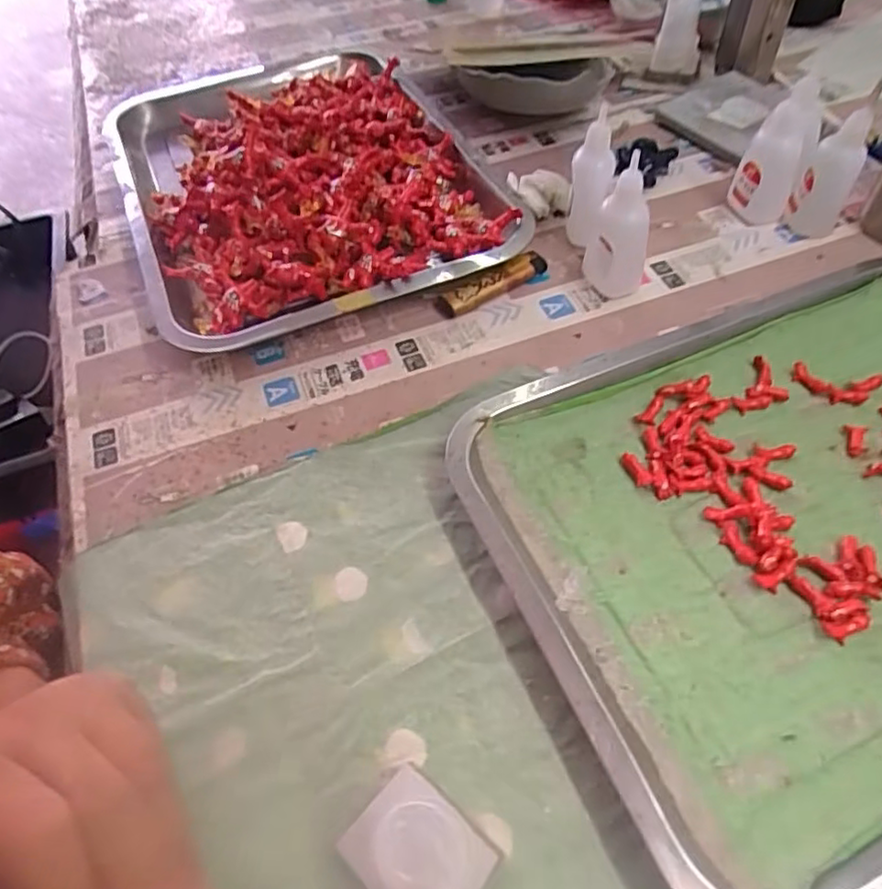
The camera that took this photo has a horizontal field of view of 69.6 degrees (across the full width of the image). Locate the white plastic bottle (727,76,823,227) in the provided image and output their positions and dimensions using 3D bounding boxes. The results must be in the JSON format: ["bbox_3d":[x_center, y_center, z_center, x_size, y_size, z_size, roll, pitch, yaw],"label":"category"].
[{"bbox_3d":[0.234,-0.201,0.448,0.043,0.082,0.036,31,62,24],"label":"white plastic bottle"}]

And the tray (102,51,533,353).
[{"bbox_3d":[-0.118,-0.221,0.501,0.257,0.051,0.356,-23,56,-12],"label":"tray"}]

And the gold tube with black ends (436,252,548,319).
[{"bbox_3d":[0.036,-0.111,0.432,0.081,0.017,0.019,-24,56,-13],"label":"gold tube with black ends"}]

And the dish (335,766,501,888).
[{"bbox_3d":[-0.009,0.157,0.245,0.049,0.012,0.040,36,64,26],"label":"dish"}]

